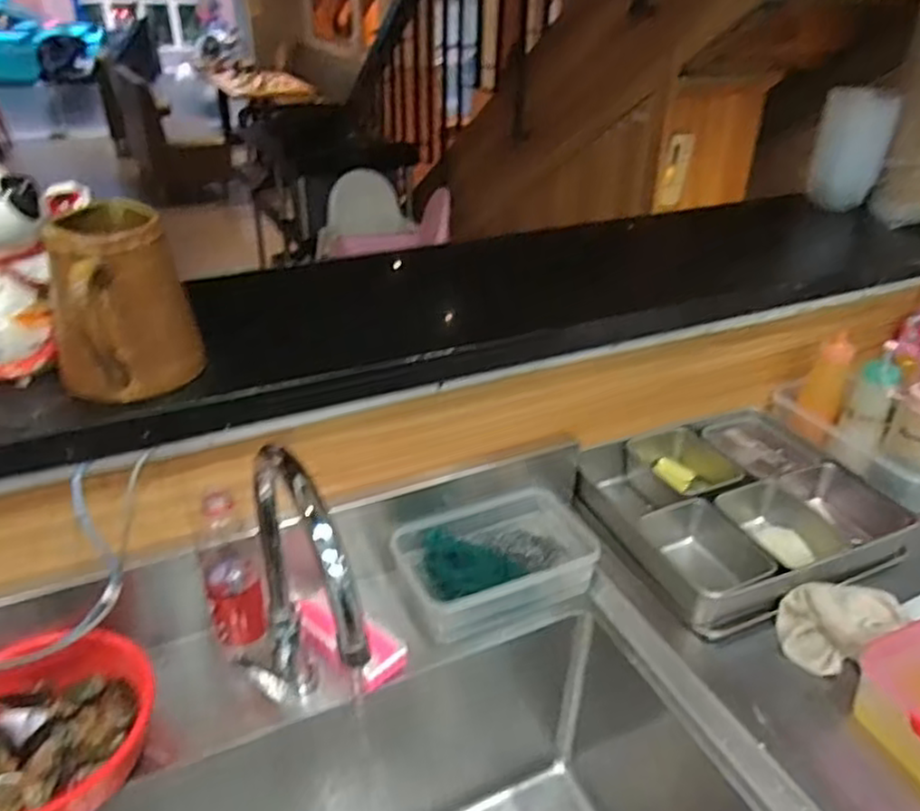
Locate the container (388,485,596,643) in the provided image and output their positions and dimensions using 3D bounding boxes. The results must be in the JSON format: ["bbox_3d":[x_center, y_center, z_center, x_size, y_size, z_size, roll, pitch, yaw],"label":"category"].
[{"bbox_3d":[0.044,0.179,0.854,0.234,0.052,0.152,-14,34,-23],"label":"container"}]

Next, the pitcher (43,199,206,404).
[{"bbox_3d":[-0.302,-0.088,0.637,0.119,0.147,0.148,-16,35,-26],"label":"pitcher"}]

